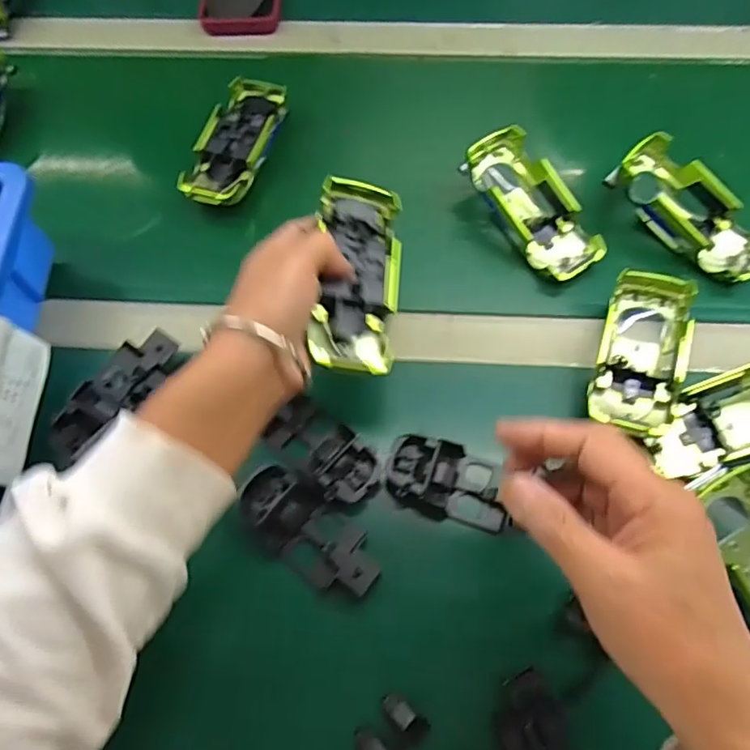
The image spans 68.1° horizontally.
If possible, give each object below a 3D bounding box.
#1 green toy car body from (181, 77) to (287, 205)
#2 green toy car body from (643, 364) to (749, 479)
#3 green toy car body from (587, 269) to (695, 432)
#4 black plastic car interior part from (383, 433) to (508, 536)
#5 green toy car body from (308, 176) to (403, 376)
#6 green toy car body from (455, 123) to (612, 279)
[{"bbox_3d":[-0.120,-0.202,0.499,0.063,0.041,0.144,14,66,8],"label":"green toy car body"},{"bbox_3d":[0.244,0.027,0.369,0.121,0.035,0.053,-25,66,8],"label":"green toy car body"},{"bbox_3d":[0.185,-0.014,0.386,0.058,0.039,0.135,19,67,10],"label":"green toy car body"},{"bbox_3d":[0.048,0.070,0.364,0.079,0.024,0.046,11,66,7],"label":"black plastic car interior part"},{"bbox_3d":[-0.013,-0.063,0.367,0.050,0.034,0.133,8,71,-17],"label":"green toy car body"},{"bbox_3d":[0.127,-0.137,0.455,0.055,0.032,0.131,-31,80,-12],"label":"green toy car body"}]

